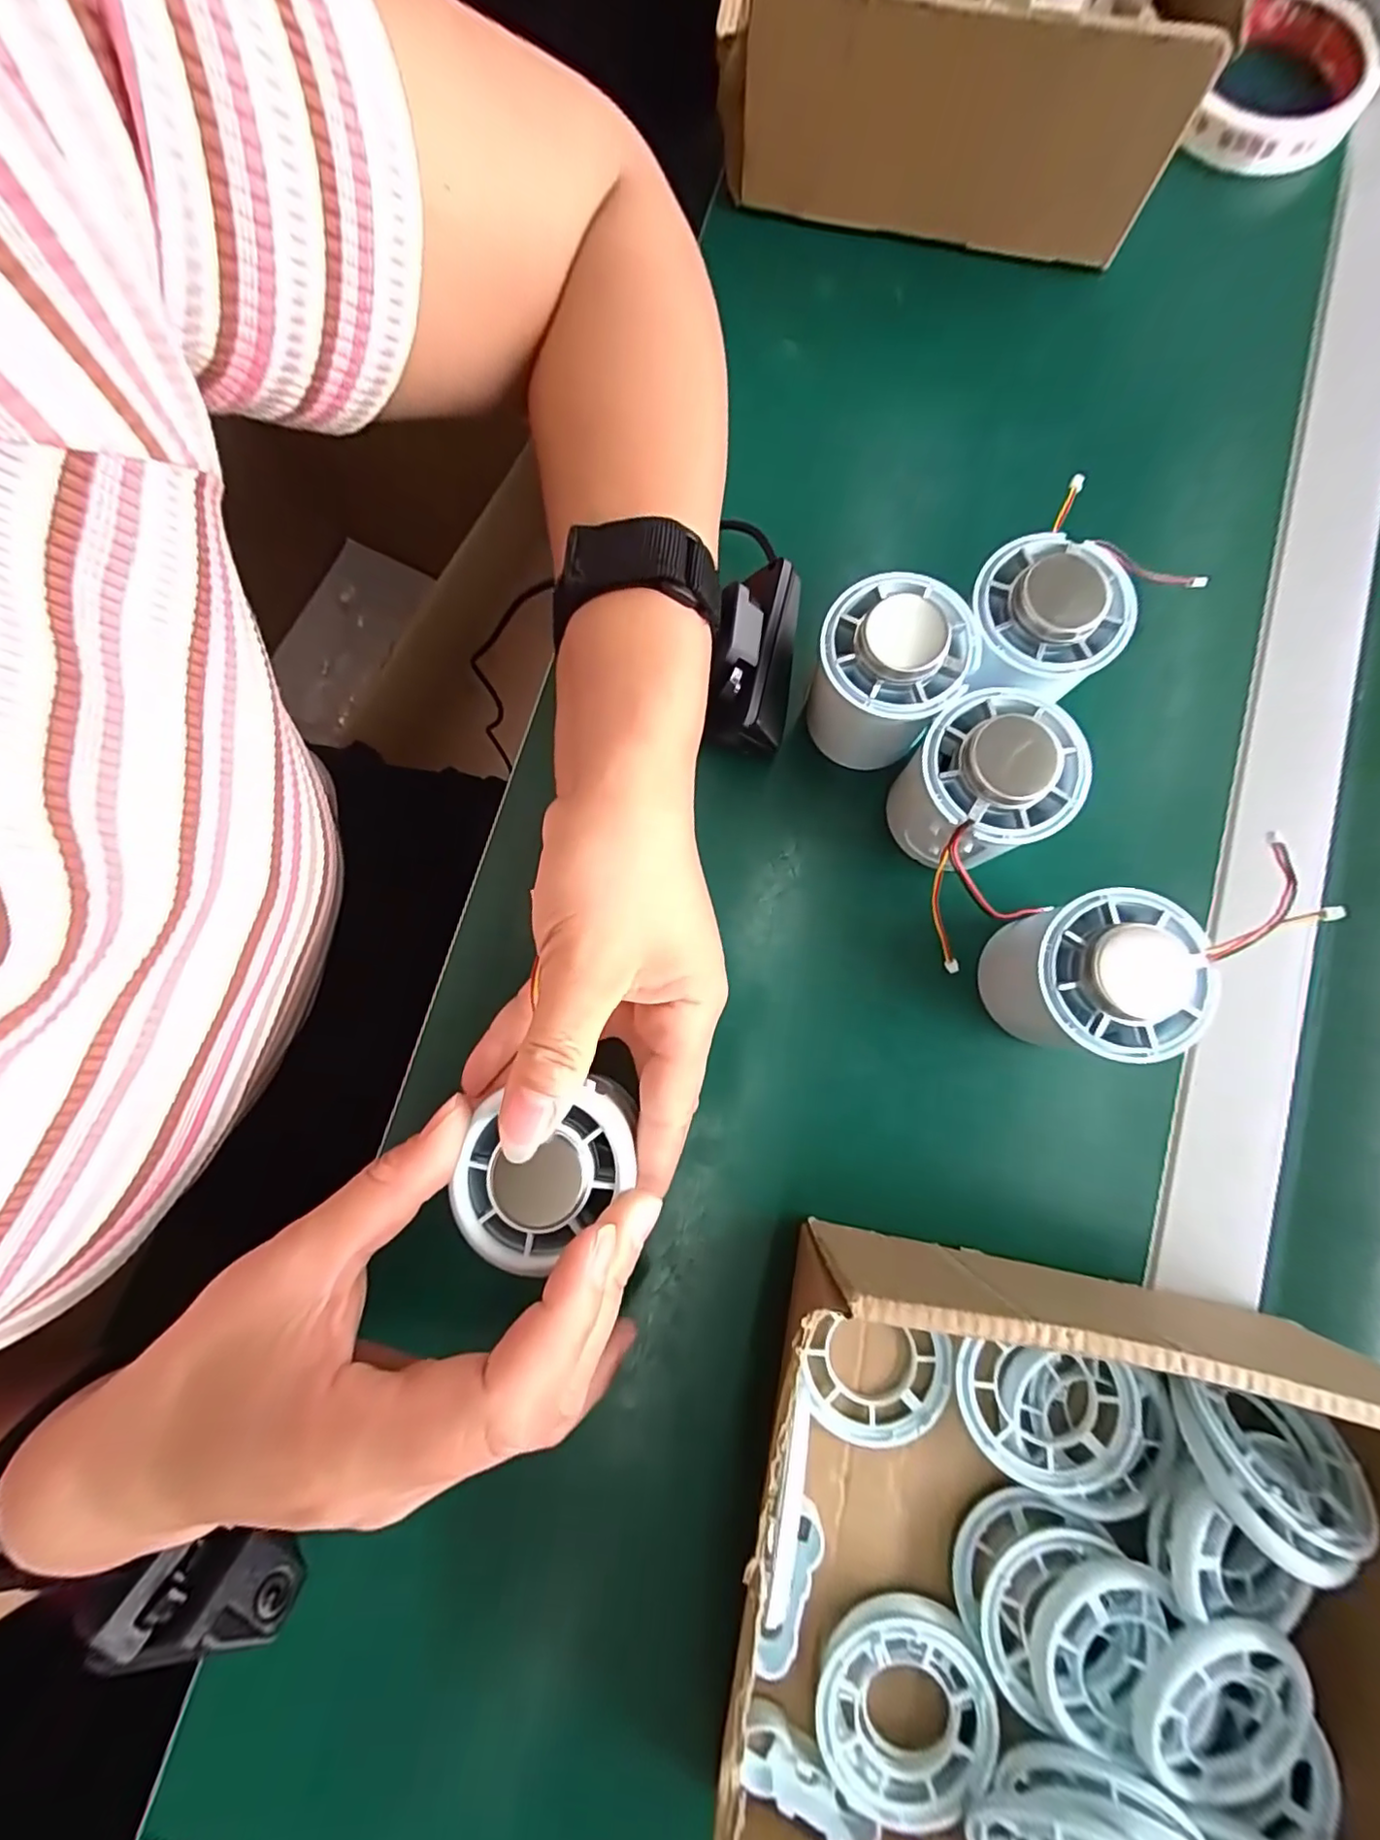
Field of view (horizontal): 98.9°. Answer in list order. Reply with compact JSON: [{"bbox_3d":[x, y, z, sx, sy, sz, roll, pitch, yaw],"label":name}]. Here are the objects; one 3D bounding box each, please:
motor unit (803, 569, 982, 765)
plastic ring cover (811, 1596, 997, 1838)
[{"bbox_3d":[0.074,-0.094,0.230,0.050,0.057,0.050,0,80,0],"label":"motor unit"},{"bbox_3d":[0.070,0.261,0.196,0.055,0.009,0.055,1,80,1],"label":"plastic ring cover"}]

